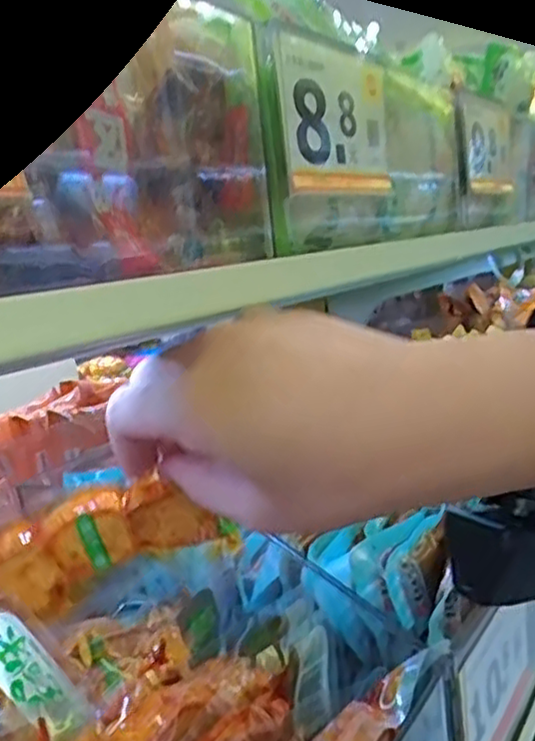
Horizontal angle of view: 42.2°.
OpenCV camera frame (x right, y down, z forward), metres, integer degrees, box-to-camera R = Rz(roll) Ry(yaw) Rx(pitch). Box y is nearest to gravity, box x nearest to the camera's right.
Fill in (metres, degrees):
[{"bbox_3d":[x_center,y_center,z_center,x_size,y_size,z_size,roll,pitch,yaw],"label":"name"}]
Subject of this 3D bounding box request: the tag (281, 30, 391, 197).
[{"bbox_3d":[0.033,-0.108,0.300,0.005,0.057,0.093,-1,12,34],"label":"tag"}]

